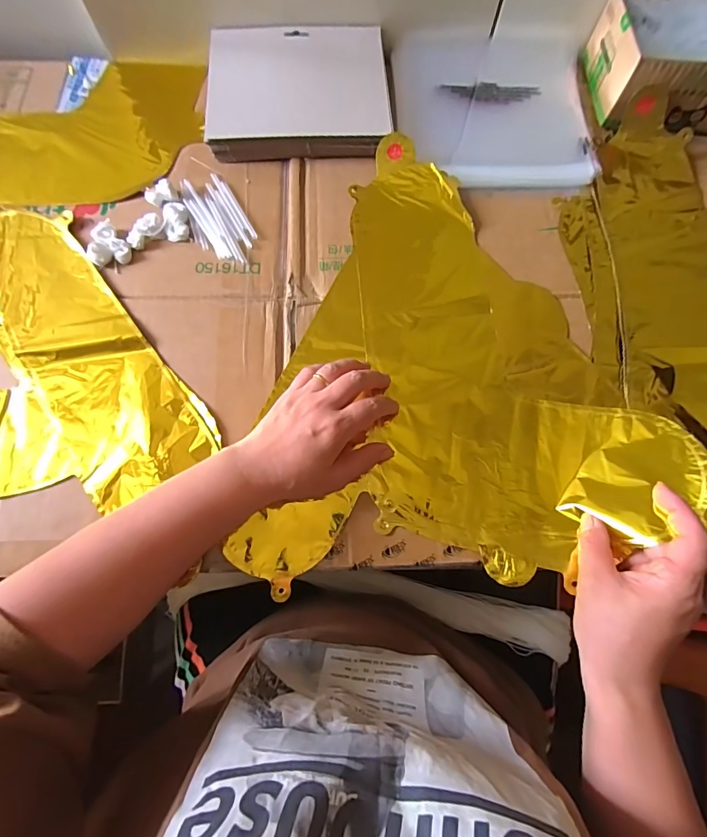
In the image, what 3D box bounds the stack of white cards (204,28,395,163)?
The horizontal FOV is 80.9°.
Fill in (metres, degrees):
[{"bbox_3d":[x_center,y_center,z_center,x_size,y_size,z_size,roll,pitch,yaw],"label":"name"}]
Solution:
[{"bbox_3d":[-0.057,-0.357,0.453,0.191,0.023,0.166,0,74,-1],"label":"stack of white cards"}]

